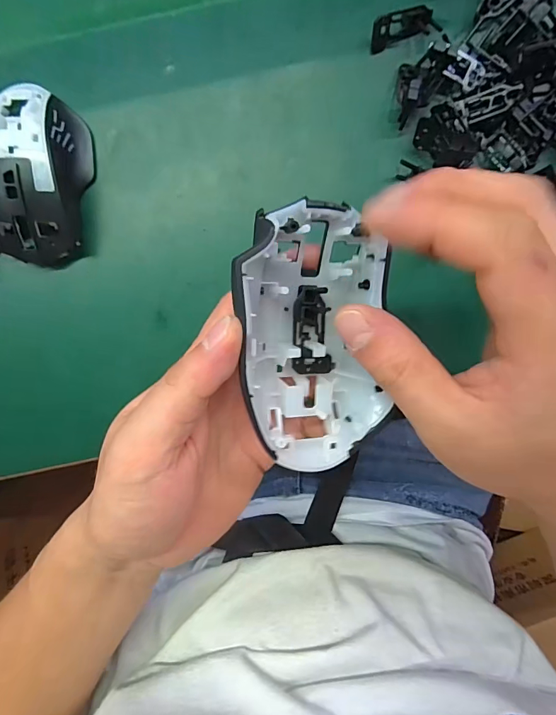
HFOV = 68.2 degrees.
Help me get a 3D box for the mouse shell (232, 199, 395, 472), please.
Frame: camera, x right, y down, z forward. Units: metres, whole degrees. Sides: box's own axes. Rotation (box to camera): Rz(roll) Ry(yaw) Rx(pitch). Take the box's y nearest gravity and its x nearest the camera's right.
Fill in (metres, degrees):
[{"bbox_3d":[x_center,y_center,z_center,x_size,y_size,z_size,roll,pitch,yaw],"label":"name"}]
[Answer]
[{"bbox_3d":[0.018,-0.008,0.189,0.064,0.043,0.114,-5,99,1],"label":"mouse shell"}]

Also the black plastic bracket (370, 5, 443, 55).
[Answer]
[{"bbox_3d":[0.084,-0.219,0.273,0.044,0.014,0.016,-11,98,2],"label":"black plastic bracket"}]

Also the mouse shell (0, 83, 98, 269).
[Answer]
[{"bbox_3d":[-0.165,-0.124,0.279,0.066,0.037,0.118,3,99,0],"label":"mouse shell"}]

